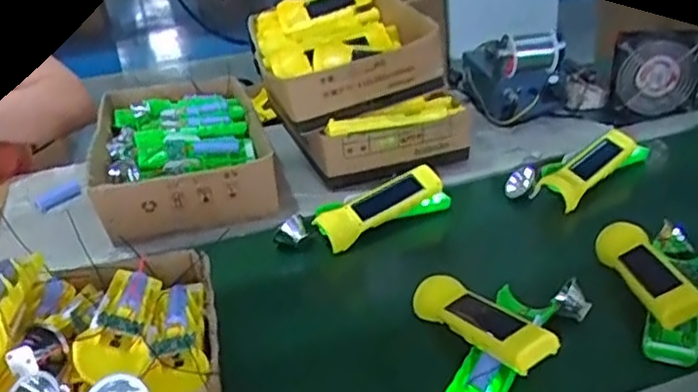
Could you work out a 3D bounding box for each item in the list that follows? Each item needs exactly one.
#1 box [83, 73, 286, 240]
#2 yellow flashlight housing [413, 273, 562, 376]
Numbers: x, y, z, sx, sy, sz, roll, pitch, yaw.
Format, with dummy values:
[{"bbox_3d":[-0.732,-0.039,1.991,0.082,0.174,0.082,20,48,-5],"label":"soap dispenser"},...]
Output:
[{"bbox_3d":[-0.246,-0.073,0.974,0.220,0.082,0.424,-12,27,-12],"label":"box"},{"bbox_3d":[0.114,0.106,0.580,0.048,0.034,0.163,-14,14,-19],"label":"yellow flashlight housing"}]

